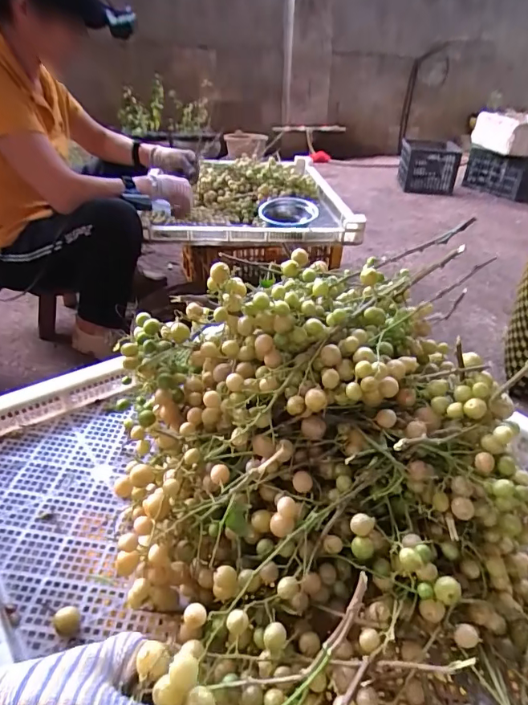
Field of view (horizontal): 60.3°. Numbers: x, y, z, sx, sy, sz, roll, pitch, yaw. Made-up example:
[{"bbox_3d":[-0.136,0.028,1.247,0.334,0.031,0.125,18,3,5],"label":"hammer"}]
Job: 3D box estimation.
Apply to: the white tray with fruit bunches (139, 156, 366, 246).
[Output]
[{"bbox_3d":[-0.033,-0.470,1.373,0.554,0.135,0.557,1,32,-2],"label":"white tray with fruit bunches"}]

